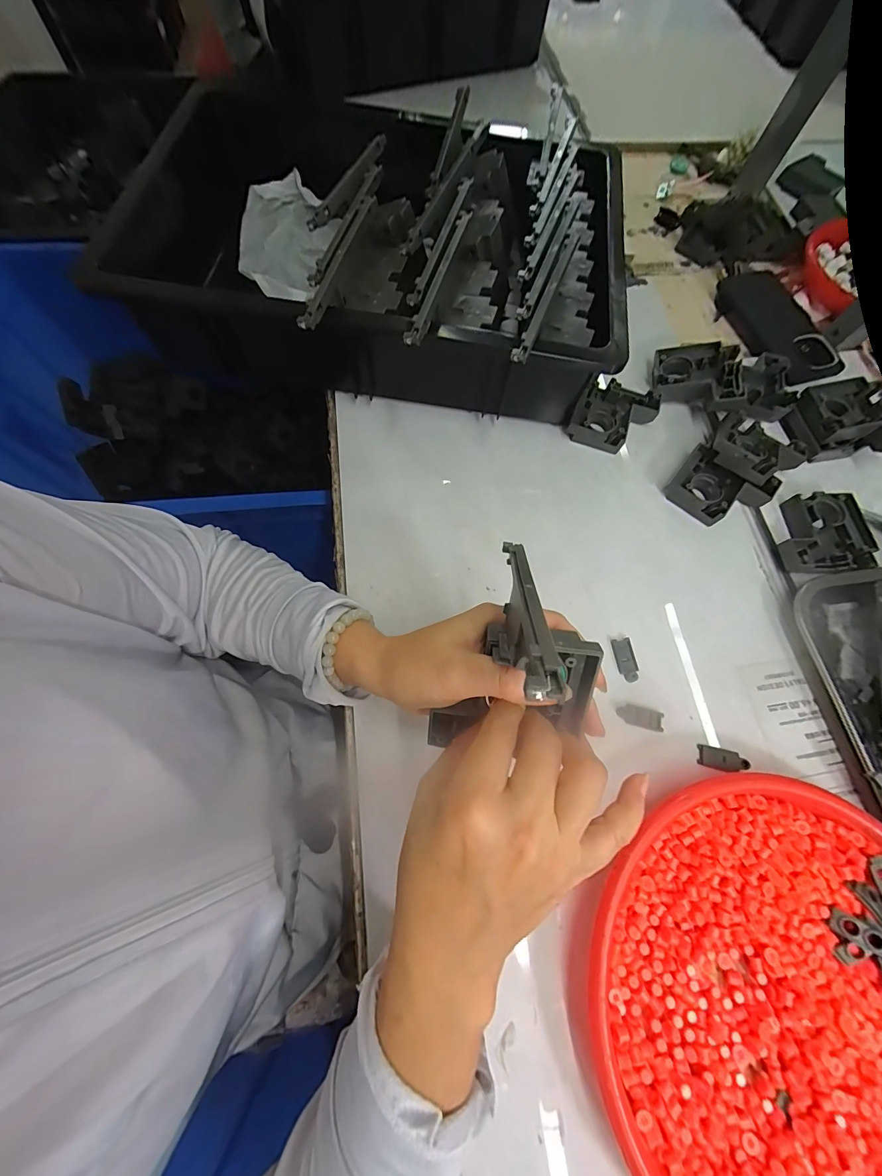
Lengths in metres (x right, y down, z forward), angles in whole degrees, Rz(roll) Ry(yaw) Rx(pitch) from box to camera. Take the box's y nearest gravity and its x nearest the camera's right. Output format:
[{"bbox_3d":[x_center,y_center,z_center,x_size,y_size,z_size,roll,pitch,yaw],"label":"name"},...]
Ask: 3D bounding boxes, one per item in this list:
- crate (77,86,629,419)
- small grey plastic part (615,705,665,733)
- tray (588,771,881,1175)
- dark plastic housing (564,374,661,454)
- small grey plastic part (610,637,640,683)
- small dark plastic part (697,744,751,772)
[{"bbox_3d":[-0.047,-0.319,0.383,0.436,0.126,0.322,8,70,0],"label":"crate"},{"bbox_3d":[0.158,0.102,0.306,0.034,0.008,0.015,15,70,3],"label":"small grey plastic part"},{"bbox_3d":[0.215,0.258,0.238,0.243,0.035,0.242,1,70,-2],"label":"tray"},{"bbox_3d":[0.174,-0.175,0.389,0.078,0.027,0.075,22,71,5],"label":"dark plastic housing"},{"bbox_3d":[0.154,0.061,0.322,0.014,0.010,0.036,-6,71,-5],"label":"small grey plastic part"},{"bbox_3d":[0.218,0.133,0.298,0.035,0.007,0.015,14,70,2],"label":"small dark plastic part"}]

